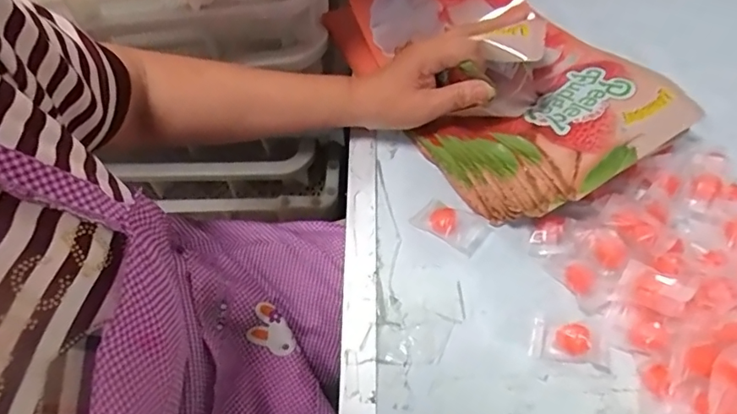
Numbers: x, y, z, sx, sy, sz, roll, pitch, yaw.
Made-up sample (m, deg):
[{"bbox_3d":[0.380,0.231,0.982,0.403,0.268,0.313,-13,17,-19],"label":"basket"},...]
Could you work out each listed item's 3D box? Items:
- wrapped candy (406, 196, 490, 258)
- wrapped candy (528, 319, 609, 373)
[{"bbox_3d":[0.066,0.012,0.413,0.056,0.014,0.034,28,60,22],"label":"wrapped candy"},{"bbox_3d":[0.135,0.089,0.346,0.047,0.019,0.026,9,55,10],"label":"wrapped candy"}]

